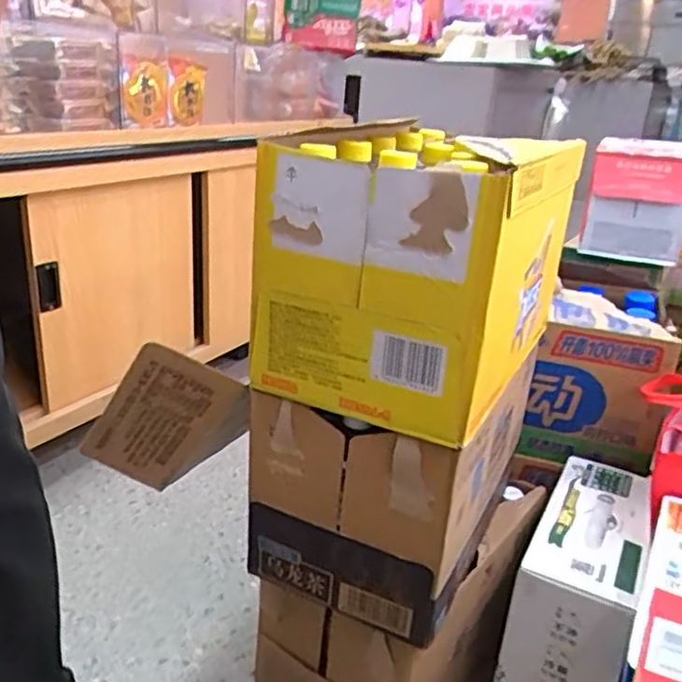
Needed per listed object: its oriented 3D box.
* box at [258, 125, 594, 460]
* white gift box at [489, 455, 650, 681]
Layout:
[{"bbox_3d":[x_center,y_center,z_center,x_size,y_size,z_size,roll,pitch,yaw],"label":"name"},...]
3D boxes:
[{"bbox_3d":[0.083,-0.081,0.644,0.213,0.227,0.284,15,25,24],"label":"box"},{"bbox_3d":[0.290,0.322,0.822,0.128,0.244,0.263,15,25,25],"label":"white gift box"}]

